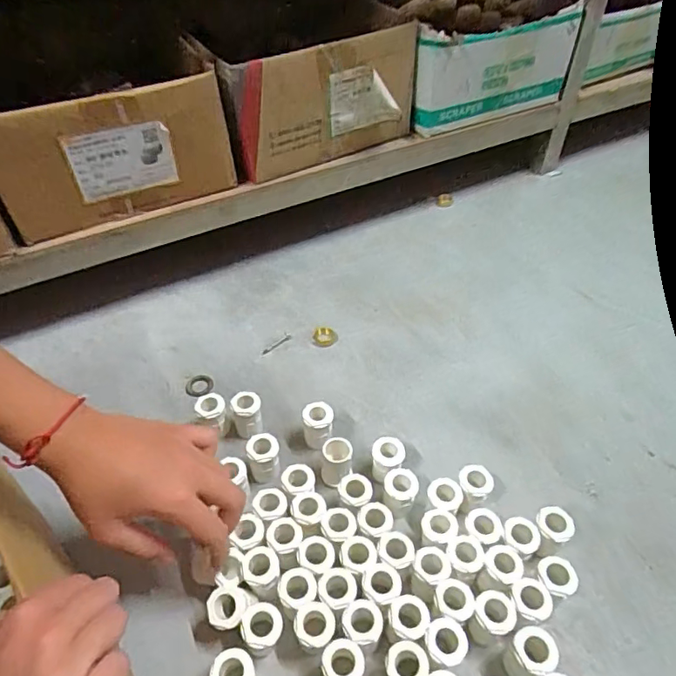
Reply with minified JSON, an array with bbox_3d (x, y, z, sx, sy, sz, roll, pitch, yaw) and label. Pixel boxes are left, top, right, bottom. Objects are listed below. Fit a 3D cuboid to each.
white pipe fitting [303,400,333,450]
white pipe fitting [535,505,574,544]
[{"bbox_3d":[-0.016,0.081,0.462,0.026,0.041,0.030,-6,46,-5],"label":"white pipe fitting"},{"bbox_3d":[0.161,0.147,0.397,0.026,0.033,0.026,-1,46,1],"label":"white pipe fitting"}]

